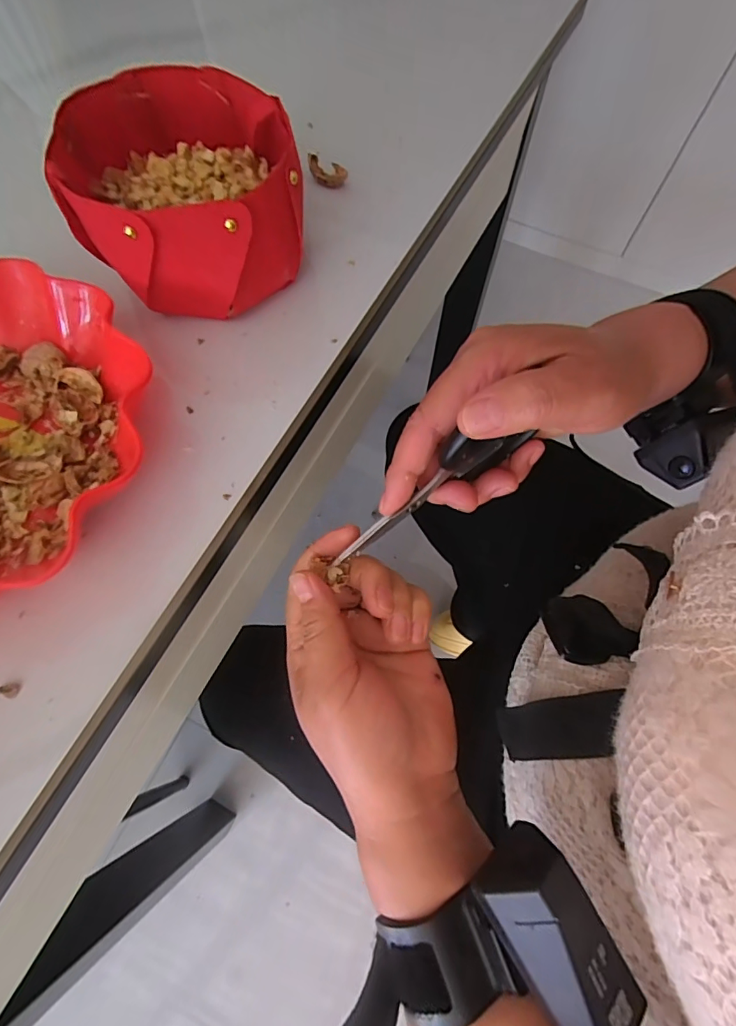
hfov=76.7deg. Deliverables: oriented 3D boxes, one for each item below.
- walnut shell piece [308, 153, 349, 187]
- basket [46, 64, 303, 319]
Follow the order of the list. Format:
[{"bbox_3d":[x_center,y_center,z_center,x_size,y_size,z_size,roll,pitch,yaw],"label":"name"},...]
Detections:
[{"bbox_3d":[-0.027,-0.219,0.300,0.027,0.011,0.010,32,72,13],"label":"walnut shell piece"},{"bbox_3d":[-0.093,-0.164,0.242,0.112,0.057,0.111,0,68,1],"label":"basket"}]

